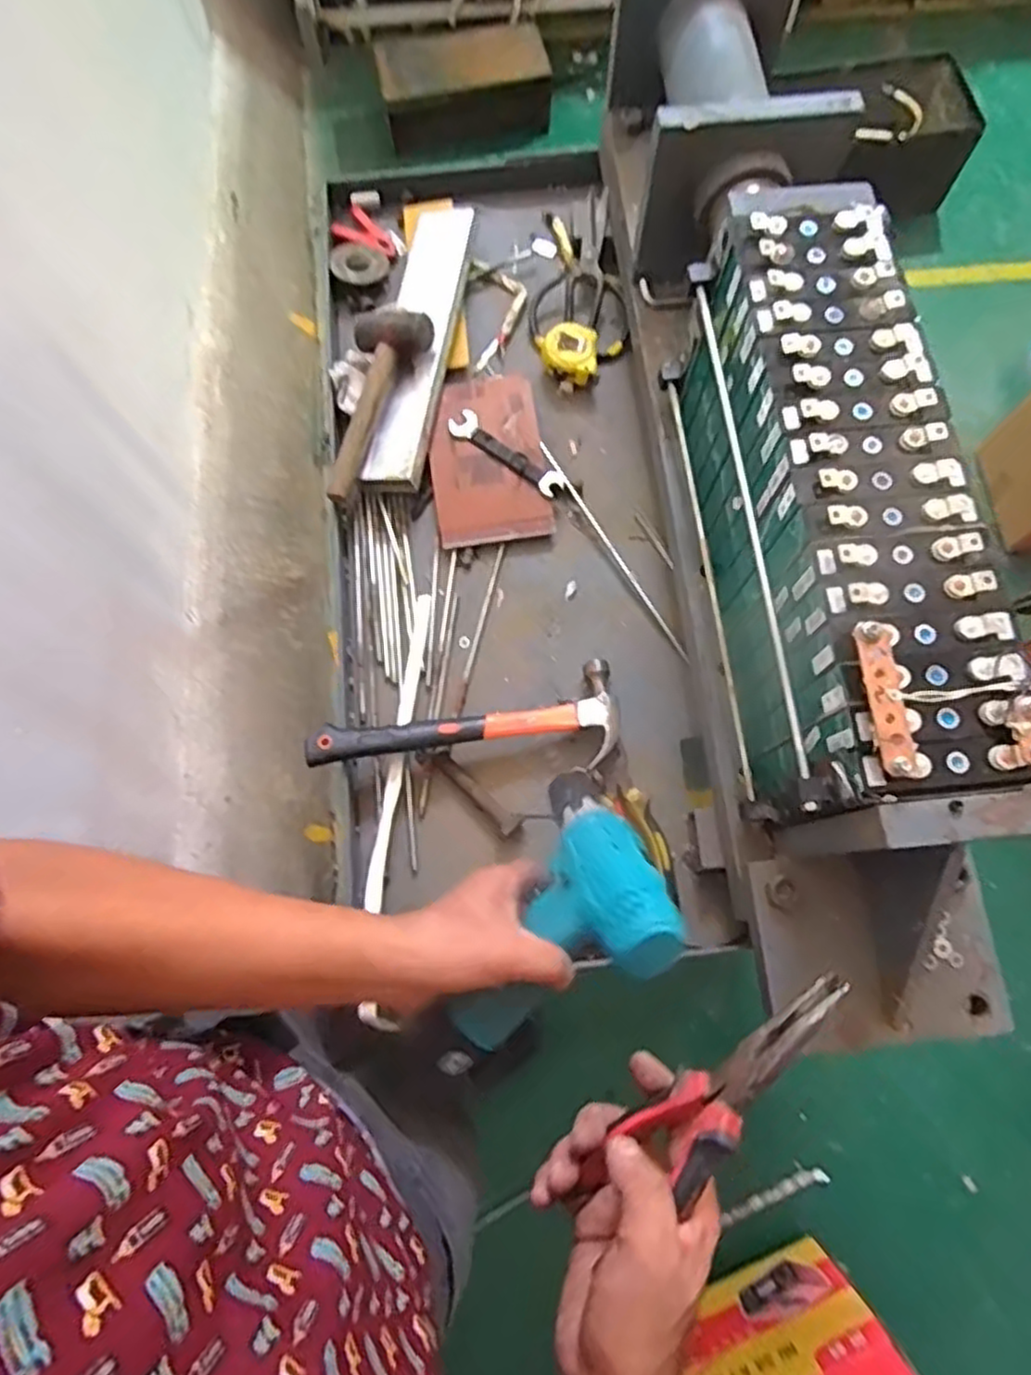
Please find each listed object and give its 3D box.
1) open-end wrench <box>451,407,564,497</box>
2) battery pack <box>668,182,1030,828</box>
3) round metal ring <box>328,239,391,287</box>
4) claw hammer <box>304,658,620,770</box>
[{"bbox_3d":[-0.011,-0.280,0.878,0.158,0.009,0.038,38,87,7],"label":"open-end wrench"},{"bbox_3d":[0.268,-0.155,0.654,0.174,0.217,0.526,-6,74,-1],"label":"battery pack"},{"bbox_3d":[-0.207,-0.566,0.973,0.073,0.018,0.073,23,75,7],"label":"round metal ring"},{"bbox_3d":[-0.047,0.057,0.769,0.328,0.044,0.109,-15,74,-3],"label":"claw hammer"}]

